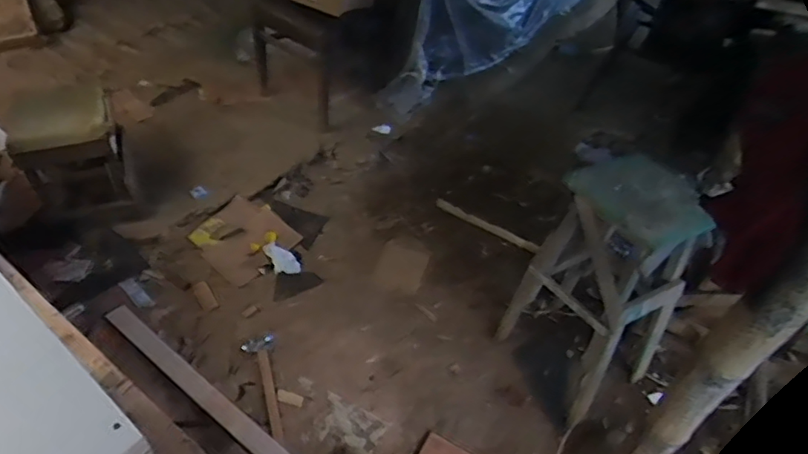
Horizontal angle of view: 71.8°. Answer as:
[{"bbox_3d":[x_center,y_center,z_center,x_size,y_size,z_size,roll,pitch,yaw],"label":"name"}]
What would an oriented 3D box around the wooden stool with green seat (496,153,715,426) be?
[{"bbox_3d":[0.566,0.151,1.574,0.403,0.637,0.358,-24,50,-25],"label":"wooden stool with green seat"}]

